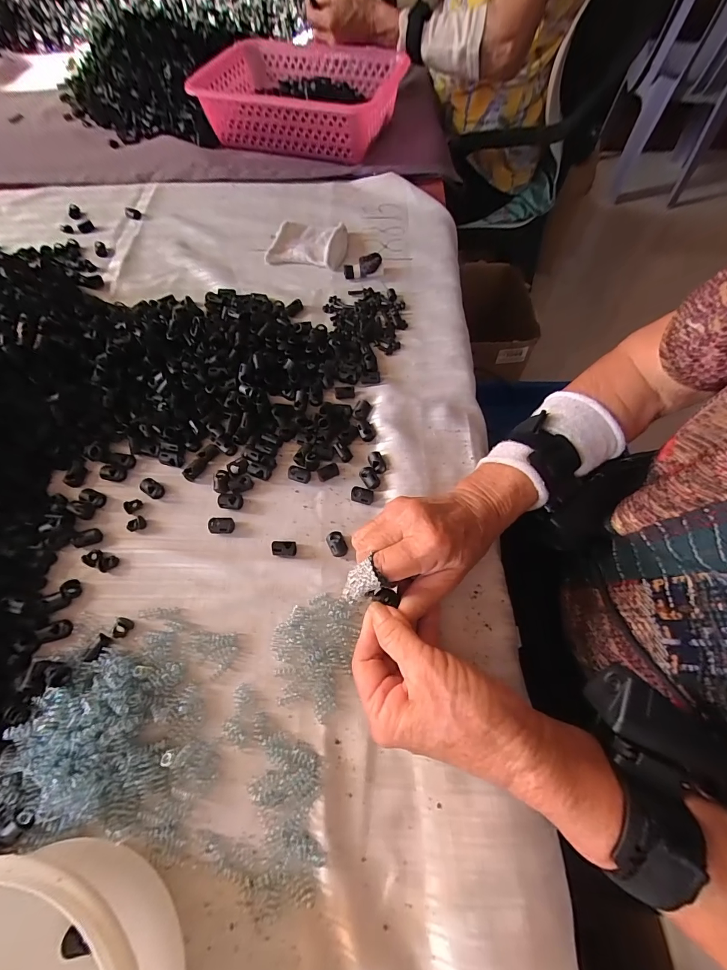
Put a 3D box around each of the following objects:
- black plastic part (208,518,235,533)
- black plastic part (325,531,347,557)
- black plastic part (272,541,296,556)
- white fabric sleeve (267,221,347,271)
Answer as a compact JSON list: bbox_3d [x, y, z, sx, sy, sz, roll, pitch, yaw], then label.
[{"bbox_3d":[-0.122,0.035,0.319,0.021,0.008,0.014,-1,64,0],"label":"black plastic part"},{"bbox_3d":[-0.022,0.050,0.311,0.014,0.010,0.021,-23,66,-10],"label":"black plastic part"},{"bbox_3d":[-0.066,0.052,0.309,0.020,0.009,0.013,0,64,0],"label":"black plastic part"},{"bbox_3d":[-0.068,-0.306,0.466,0.096,0.020,0.071,9,65,5],"label":"white fabric sleeve"}]

